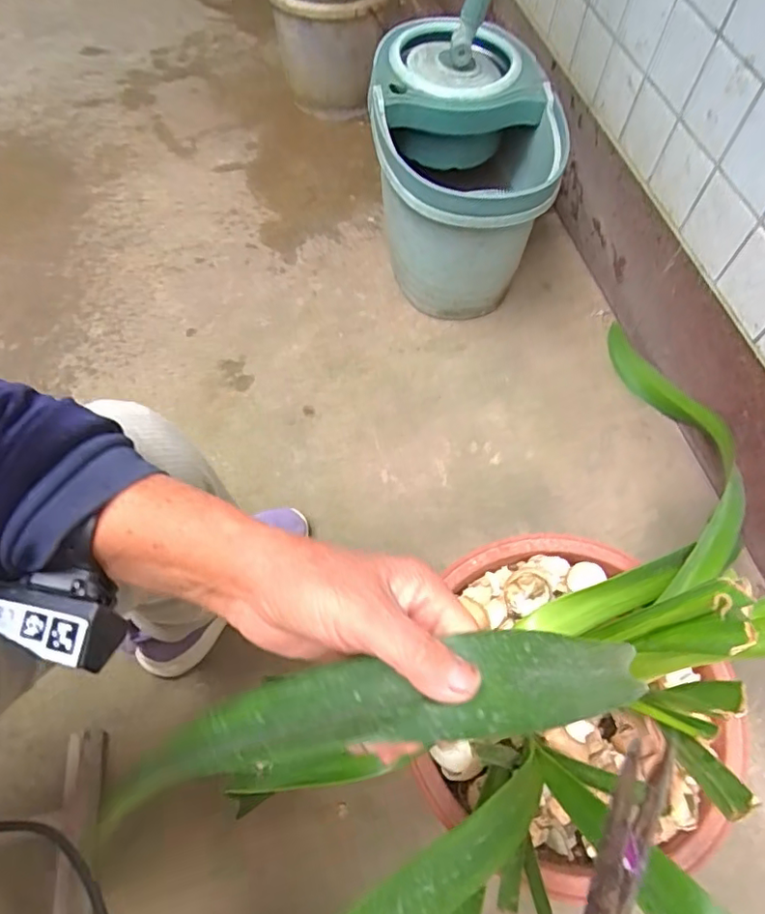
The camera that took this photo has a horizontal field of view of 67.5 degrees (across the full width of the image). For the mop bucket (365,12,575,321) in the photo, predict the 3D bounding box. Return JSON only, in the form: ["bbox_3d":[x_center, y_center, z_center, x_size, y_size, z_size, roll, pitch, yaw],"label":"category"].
[{"bbox_3d":[0.134,-0.487,0.996,0.297,0.274,0.430,-4,58,-2],"label":"mop bucket"}]

